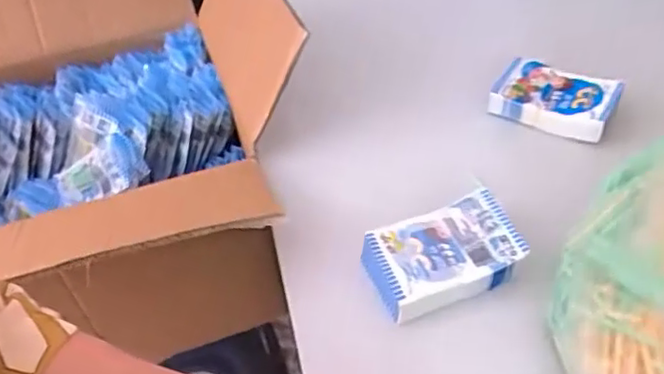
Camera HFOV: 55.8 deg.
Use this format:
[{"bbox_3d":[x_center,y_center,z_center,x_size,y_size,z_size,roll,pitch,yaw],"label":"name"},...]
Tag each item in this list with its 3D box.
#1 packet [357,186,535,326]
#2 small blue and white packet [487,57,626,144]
[{"bbox_3d":[0.080,0.049,0.462,0.107,0.027,0.068,-18,46,-10],"label":"packet"},{"bbox_3d":[0.207,-0.084,0.586,0.106,0.031,0.065,18,50,23],"label":"small blue and white packet"}]

